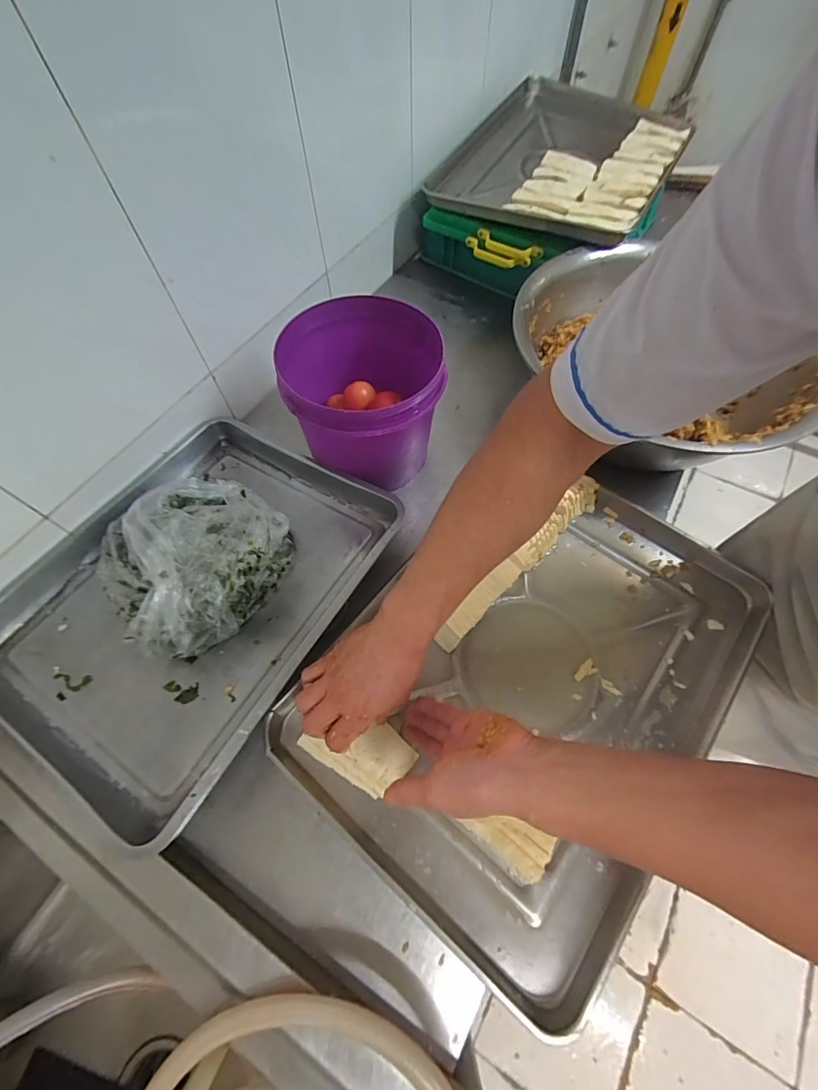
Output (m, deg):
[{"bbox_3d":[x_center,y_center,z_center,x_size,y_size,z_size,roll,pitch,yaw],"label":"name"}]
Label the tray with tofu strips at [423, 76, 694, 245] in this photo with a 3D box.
[{"bbox_3d":[0.353,-0.858,0.918,0.473,0.066,0.649,28,66,15],"label":"tray with tofu strips"}]

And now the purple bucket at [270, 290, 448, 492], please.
[{"bbox_3d":[-0.065,-0.213,0.650,0.215,0.186,0.225,-5,62,-2],"label":"purple bucket"}]

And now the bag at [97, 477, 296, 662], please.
[{"bbox_3d":[-0.274,0.005,0.548,0.211,0.113,0.228,37,68,19],"label":"bag"}]

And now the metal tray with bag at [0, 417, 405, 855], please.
[{"bbox_3d":[-0.284,0.038,0.545,0.386,0.122,0.481,29,66,15],"label":"metal tray with bag"}]

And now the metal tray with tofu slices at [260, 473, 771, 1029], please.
[{"bbox_3d":[0.163,0.157,0.554,0.426,0.047,0.576,36,68,18],"label":"metal tray with tofu slices"}]

